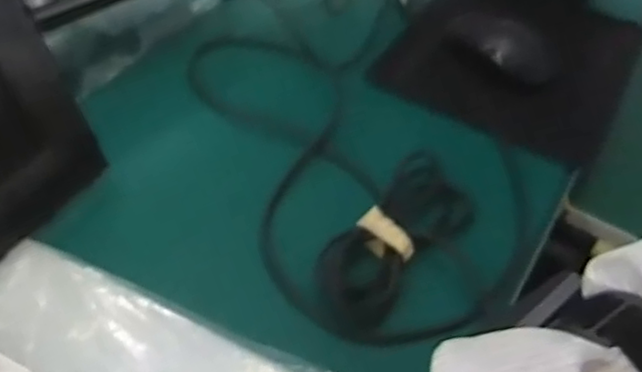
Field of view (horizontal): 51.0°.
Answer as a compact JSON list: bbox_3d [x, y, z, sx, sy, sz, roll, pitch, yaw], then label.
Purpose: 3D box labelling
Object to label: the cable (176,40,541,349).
[{"bbox_3d":[0.036,-0.028,0.553,0.218,0.025,0.343,-14,49,-18],"label":"cable"}]

